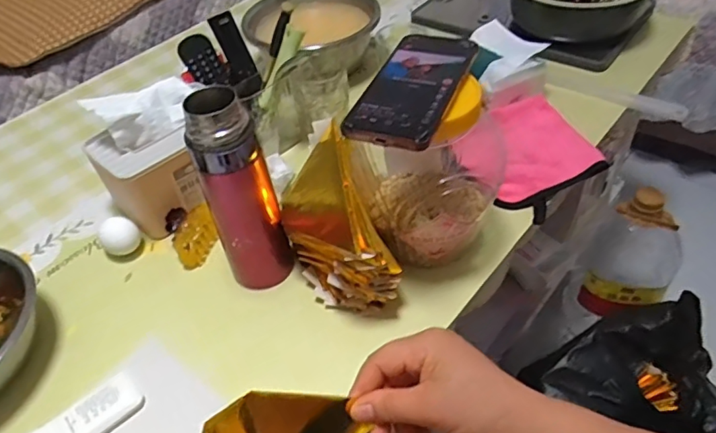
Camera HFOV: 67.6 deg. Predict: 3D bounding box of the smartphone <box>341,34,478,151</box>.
[{"bbox_3d":[0.049,-0.117,0.468,0.078,0.010,0.160,15,49,19],"label":"smartphone"}]

